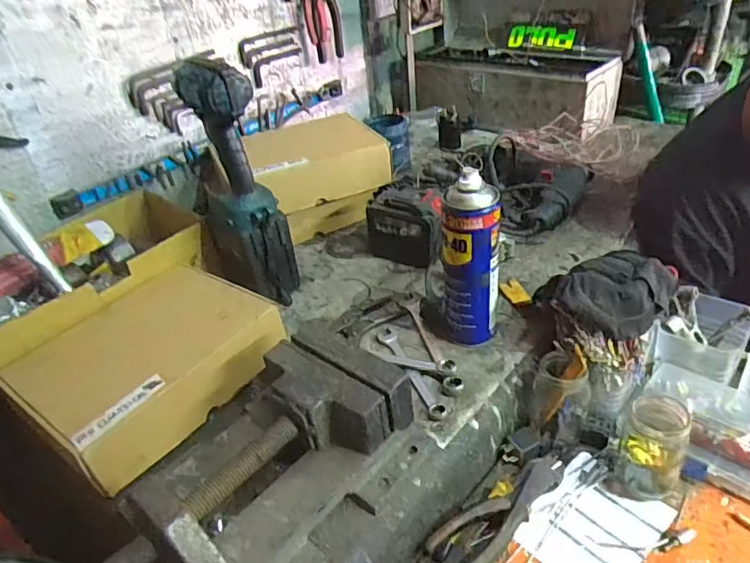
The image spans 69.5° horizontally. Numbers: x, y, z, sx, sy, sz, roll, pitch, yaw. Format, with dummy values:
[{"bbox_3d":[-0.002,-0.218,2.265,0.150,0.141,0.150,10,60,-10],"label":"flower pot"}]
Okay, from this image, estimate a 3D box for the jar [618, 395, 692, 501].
[{"bbox_3d":[0.287,0.172,0.557,0.060,0.101,0.056,11,39,24],"label":"jar"}]

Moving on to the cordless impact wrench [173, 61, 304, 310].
[{"bbox_3d":[-0.190,-0.126,0.741,0.105,0.325,0.134,-19,37,-17],"label":"cordless impact wrench"}]

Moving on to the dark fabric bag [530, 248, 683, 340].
[{"bbox_3d":[0.275,0.009,0.646,0.156,0.064,0.108,-18,36,-16],"label":"dark fabric bag"}]

